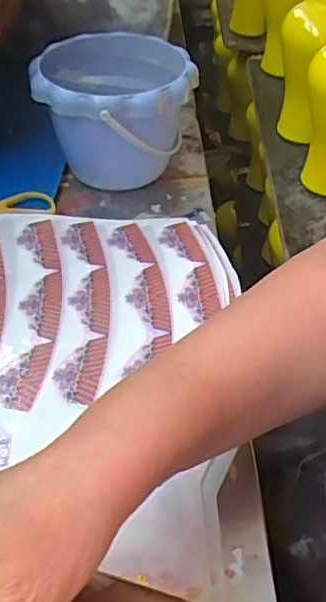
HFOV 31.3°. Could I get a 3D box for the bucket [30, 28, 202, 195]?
[{"bbox_3d":[-0.050,-0.182,0.584,0.145,0.117,0.155,2,44,-2],"label":"bucket"}]

